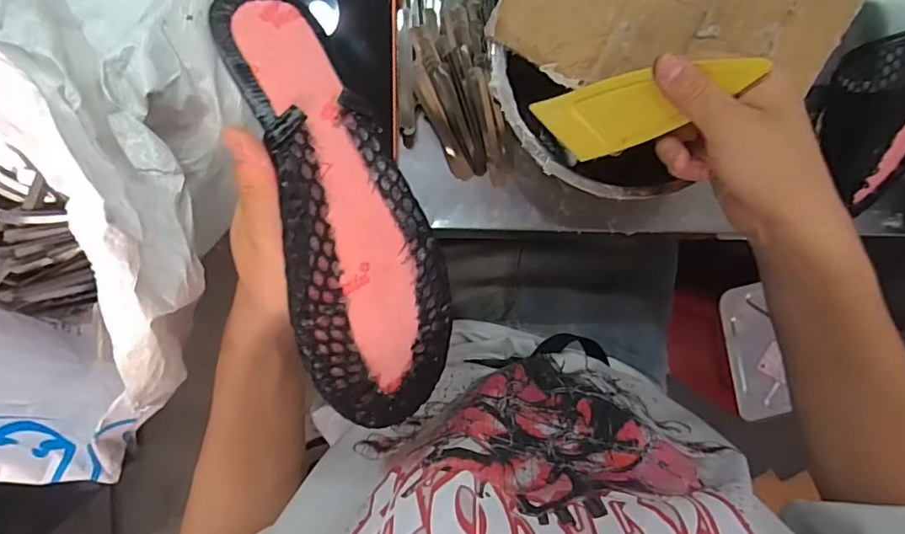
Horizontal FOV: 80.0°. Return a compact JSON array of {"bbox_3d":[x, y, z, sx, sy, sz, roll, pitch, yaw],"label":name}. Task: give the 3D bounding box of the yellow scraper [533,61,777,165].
[{"bbox_3d":[0.117,-0.098,0.333,0.129,0.007,0.045,-9,97,31],"label":"yellow scraper"}]

